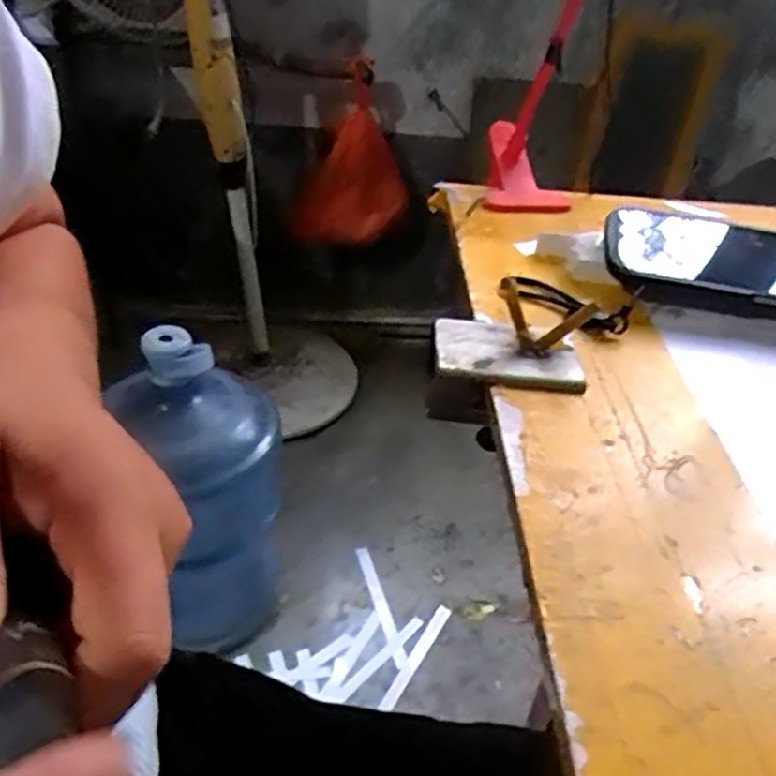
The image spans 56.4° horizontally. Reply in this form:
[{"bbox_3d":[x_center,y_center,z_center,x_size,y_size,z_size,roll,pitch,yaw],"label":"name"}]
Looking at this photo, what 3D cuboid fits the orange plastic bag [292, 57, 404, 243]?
[{"bbox_3d":[-0.086,-0.483,1.542,0.246,0.364,0.047,4,36,-1],"label":"orange plastic bag"}]

